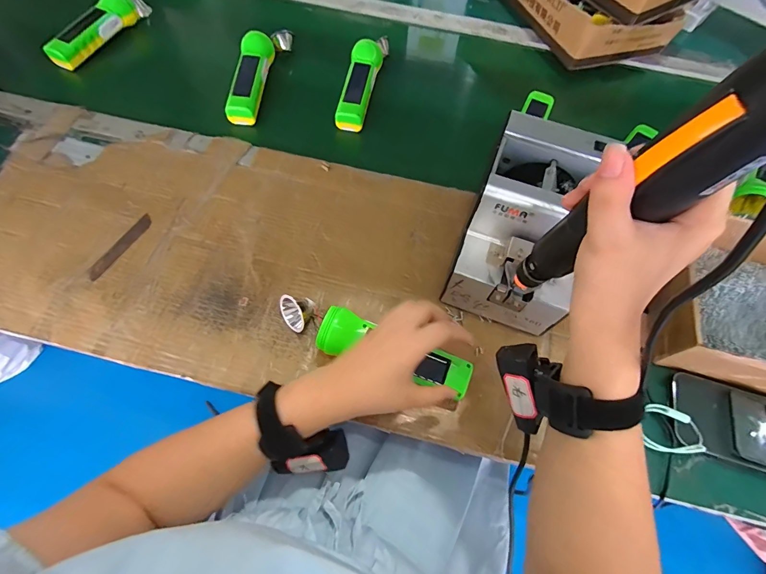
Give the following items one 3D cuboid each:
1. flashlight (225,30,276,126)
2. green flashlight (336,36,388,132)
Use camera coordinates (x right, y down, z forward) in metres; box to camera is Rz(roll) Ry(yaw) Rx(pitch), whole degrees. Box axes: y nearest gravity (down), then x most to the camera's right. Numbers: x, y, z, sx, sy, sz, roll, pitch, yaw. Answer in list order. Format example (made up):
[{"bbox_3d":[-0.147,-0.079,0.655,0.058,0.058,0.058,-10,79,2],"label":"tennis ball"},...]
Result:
[{"bbox_3d":[-0.211,-0.336,0.582,0.046,0.031,0.175,6,63,-1],"label":"flashlight"},{"bbox_3d":[-0.035,-0.340,0.599,0.048,0.032,0.199,13,64,3],"label":"green flashlight"}]

